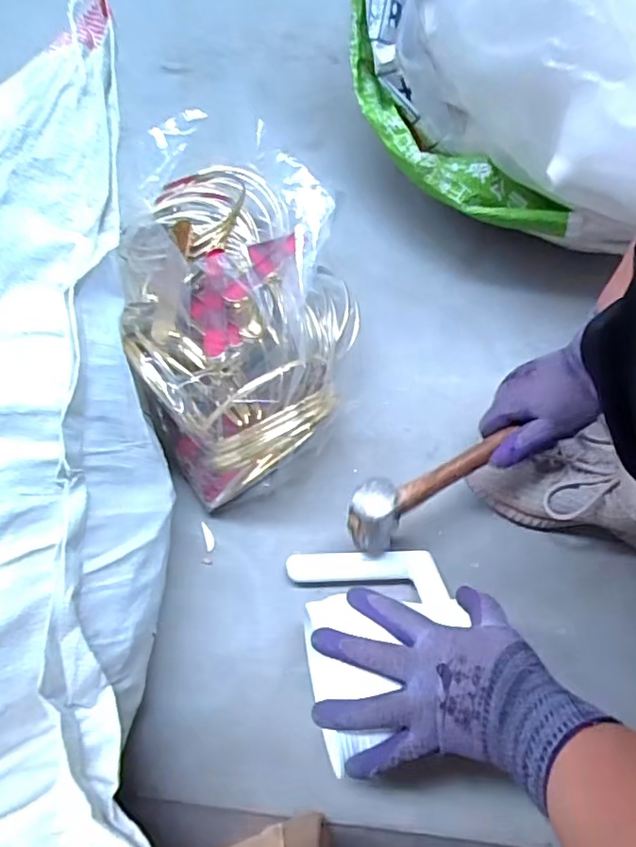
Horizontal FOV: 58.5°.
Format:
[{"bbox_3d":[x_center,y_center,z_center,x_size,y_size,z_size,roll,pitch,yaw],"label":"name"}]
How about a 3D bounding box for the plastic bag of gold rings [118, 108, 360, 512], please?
[{"bbox_3d":[-0.081,-0.140,0.609,0.213,0.151,0.416,-8,71,-3],"label":"plastic bag of gold rings"}]

